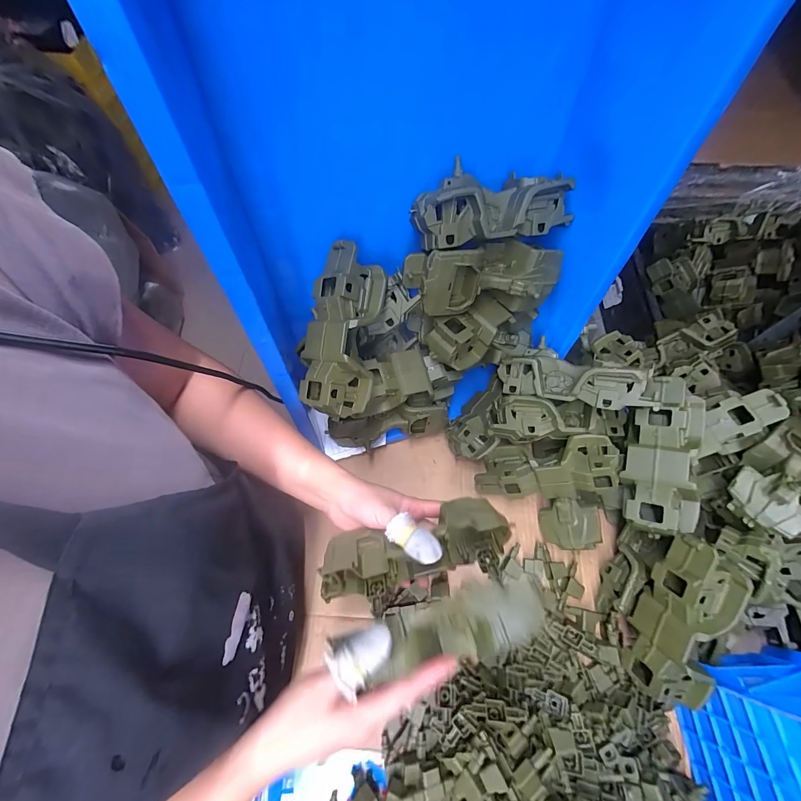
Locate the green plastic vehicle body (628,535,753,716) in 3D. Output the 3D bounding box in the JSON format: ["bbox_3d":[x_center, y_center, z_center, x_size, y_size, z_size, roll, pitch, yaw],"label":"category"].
[{"bbox_3d":[0.316,0.250,0.397,0.066,0.063,0.194,13,98,4],"label":"green plastic vehicle body"}]

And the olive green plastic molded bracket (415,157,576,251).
[{"bbox_3d":[0.104,-0.213,0.380,0.182,0.053,0.066,-14,65,-10],"label":"olive green plastic molded bracket"}]

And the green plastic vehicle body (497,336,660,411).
[{"bbox_3d":[0.220,-0.030,0.453,0.183,0.057,0.065,14,61,32],"label":"green plastic vehicle body"}]

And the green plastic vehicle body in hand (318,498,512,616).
[{"bbox_3d":[0.013,0.148,0.336,0.182,0.064,0.069,-16,65,0],"label":"green plastic vehicle body in hand"}]

